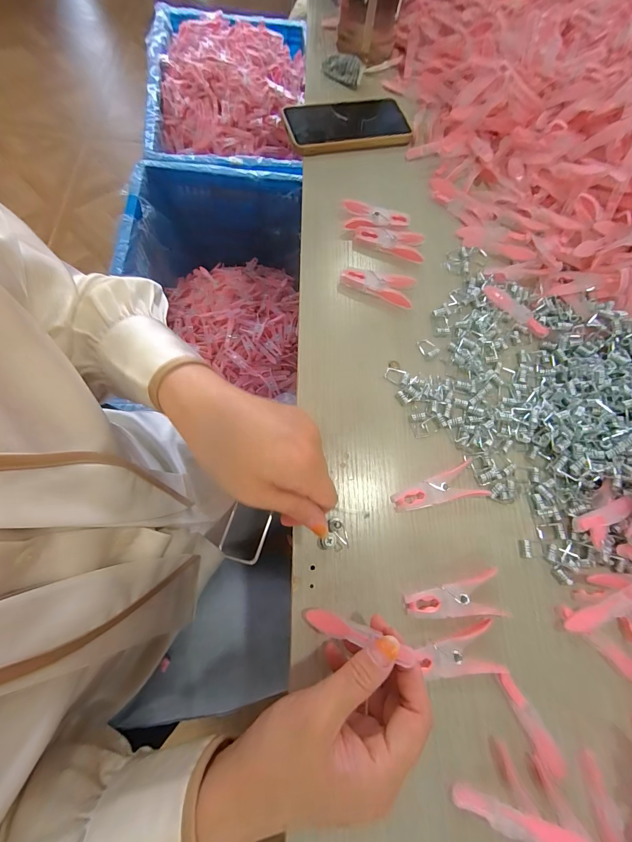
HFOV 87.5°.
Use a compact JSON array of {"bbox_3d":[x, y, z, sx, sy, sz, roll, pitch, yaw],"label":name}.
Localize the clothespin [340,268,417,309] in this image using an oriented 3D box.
[{"bbox_3d":[0.065,-0.146,0.344,0.076,0.013,0.039,16,71,-1],"label":"clothespin"}]

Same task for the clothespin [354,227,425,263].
[{"bbox_3d":[0.082,-0.199,0.370,0.076,0.011,0.031,9,71,-3],"label":"clothespin"}]

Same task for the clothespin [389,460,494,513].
[{"bbox_3d":[0.105,0.063,0.285,0.078,0.016,0.030,-19,75,-12],"label":"clothespin"}]

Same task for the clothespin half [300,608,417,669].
[{"bbox_3d":[0.025,0.141,0.219,0.080,0.007,0.013,-1,70,36],"label":"clothespin half"}]

